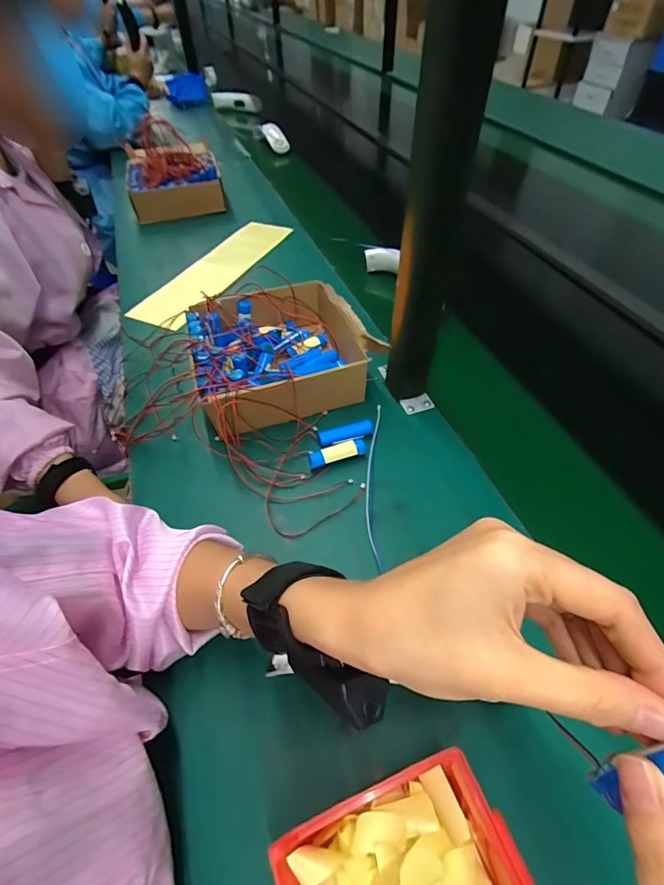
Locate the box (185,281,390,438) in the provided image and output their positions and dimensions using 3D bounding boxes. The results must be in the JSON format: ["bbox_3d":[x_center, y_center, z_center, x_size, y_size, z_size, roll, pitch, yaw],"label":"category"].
[{"bbox_3d":[-0.075,-0.121,0.561,0.220,0.074,0.202,-21,53,-15],"label":"box"}]

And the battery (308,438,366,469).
[{"bbox_3d":[0.007,0.013,0.492,0.071,0.018,0.021,-20,52,-14],"label":"battery"}]

